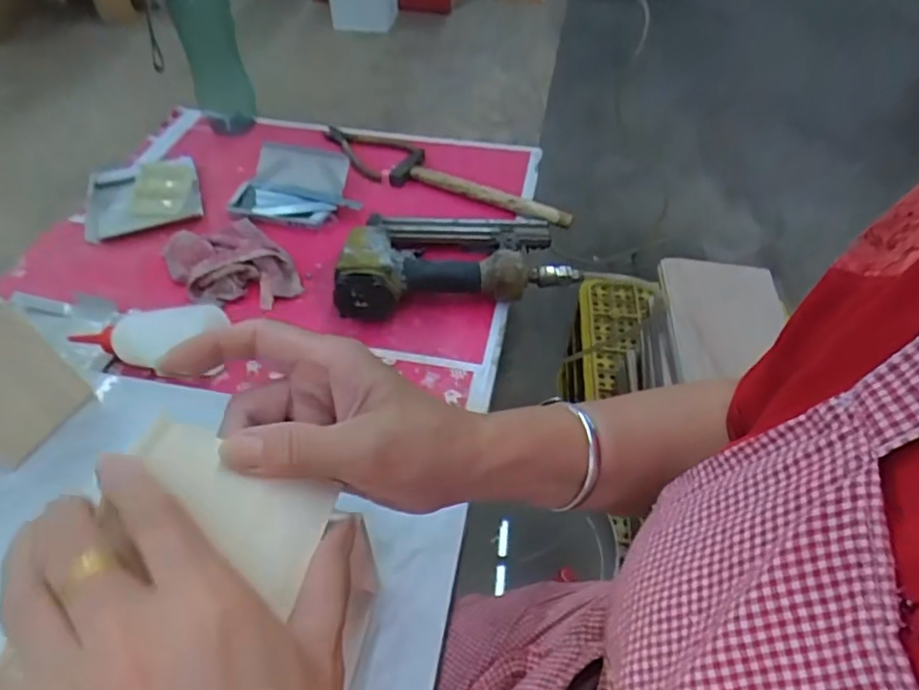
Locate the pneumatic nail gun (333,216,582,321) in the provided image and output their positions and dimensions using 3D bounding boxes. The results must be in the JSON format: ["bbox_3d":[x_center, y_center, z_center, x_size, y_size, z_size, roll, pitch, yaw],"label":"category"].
[{"bbox_3d":[-0.009,-0.101,0.649,0.245,0.069,0.142,-7,49,-7],"label":"pneumatic nail gun"}]

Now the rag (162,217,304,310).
[{"bbox_3d":[-0.258,-0.097,0.666,0.111,0.029,0.166,-34,57,-27],"label":"rag"}]

